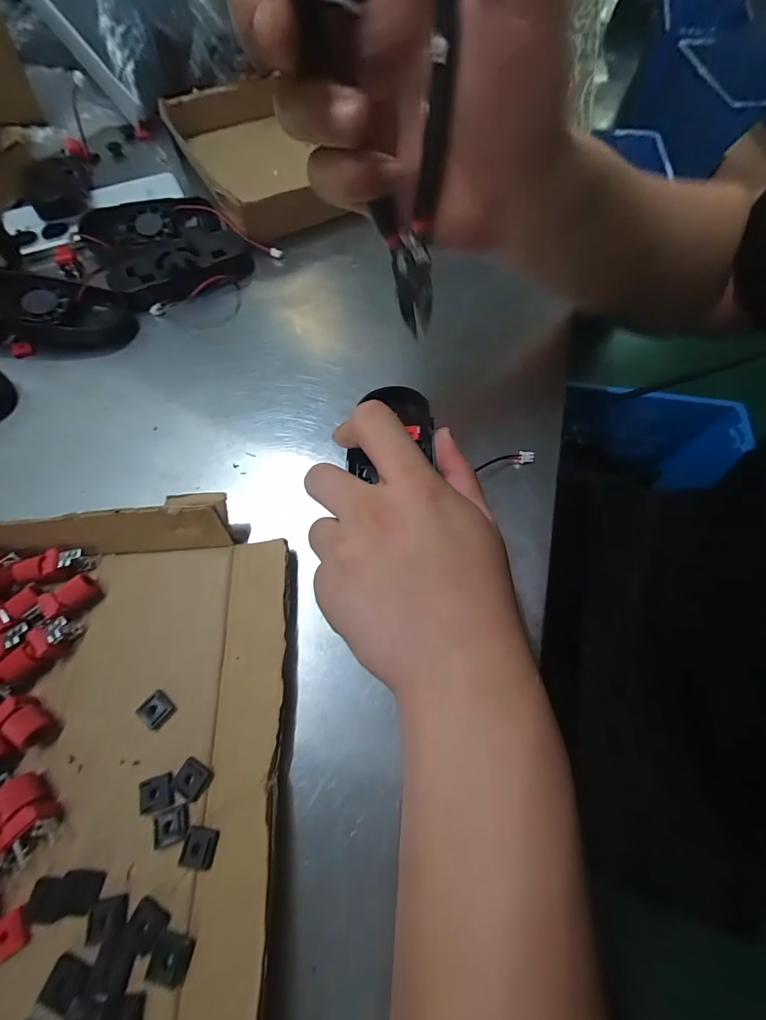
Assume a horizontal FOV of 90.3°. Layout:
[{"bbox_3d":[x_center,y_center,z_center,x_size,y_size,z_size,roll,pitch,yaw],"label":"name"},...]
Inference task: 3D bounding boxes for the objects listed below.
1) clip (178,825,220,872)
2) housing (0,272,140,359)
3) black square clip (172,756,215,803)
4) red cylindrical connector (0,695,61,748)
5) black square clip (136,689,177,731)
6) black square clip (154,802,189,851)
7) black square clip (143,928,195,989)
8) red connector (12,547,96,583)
[{"bbox_3d":[-0.079,0.145,0.162,0.015,0.004,0.012,8,67,4],"label":"clip"},{"bbox_3d":[-0.249,-0.152,0.294,0.105,0.034,0.062,-8,66,-3],"label":"housing"},{"bbox_3d":[-0.088,0.124,0.175,0.015,0.004,0.014,32,70,13],"label":"black square clip"},{"bbox_3d":[-0.170,0.101,0.182,0.028,0.013,0.015,26,69,11],"label":"red cylindrical connector"},{"bbox_3d":[-0.111,0.098,0.187,0.015,0.004,0.014,38,72,16],"label":"black square clip"},{"bbox_3d":[-0.094,0.140,0.168,0.014,0.004,0.013,-20,68,-8],"label":"black square clip"},{"bbox_3d":[-0.082,0.174,0.147,0.014,0.004,0.014,11,67,5],"label":"black square clip"},{"bbox_3d":[-0.185,0.031,0.214,0.036,0.013,0.015,-7,66,-2],"label":"red connector"}]

